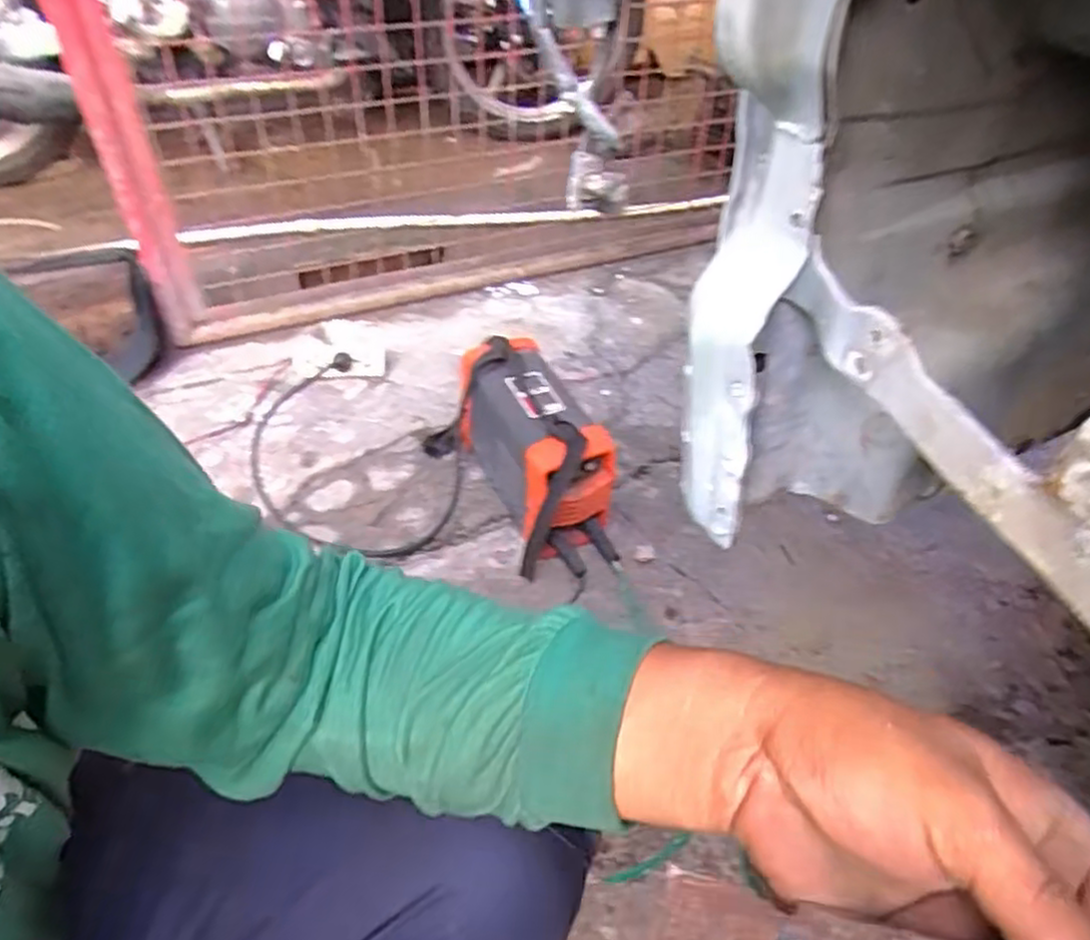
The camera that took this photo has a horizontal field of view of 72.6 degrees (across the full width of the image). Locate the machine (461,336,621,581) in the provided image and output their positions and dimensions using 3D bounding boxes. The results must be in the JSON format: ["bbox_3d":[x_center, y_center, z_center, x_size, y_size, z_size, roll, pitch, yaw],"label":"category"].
[{"bbox_3d":[-0.035,-0.034,0.974,0.139,0.181,0.303,-18,48,-20],"label":"machine"}]

